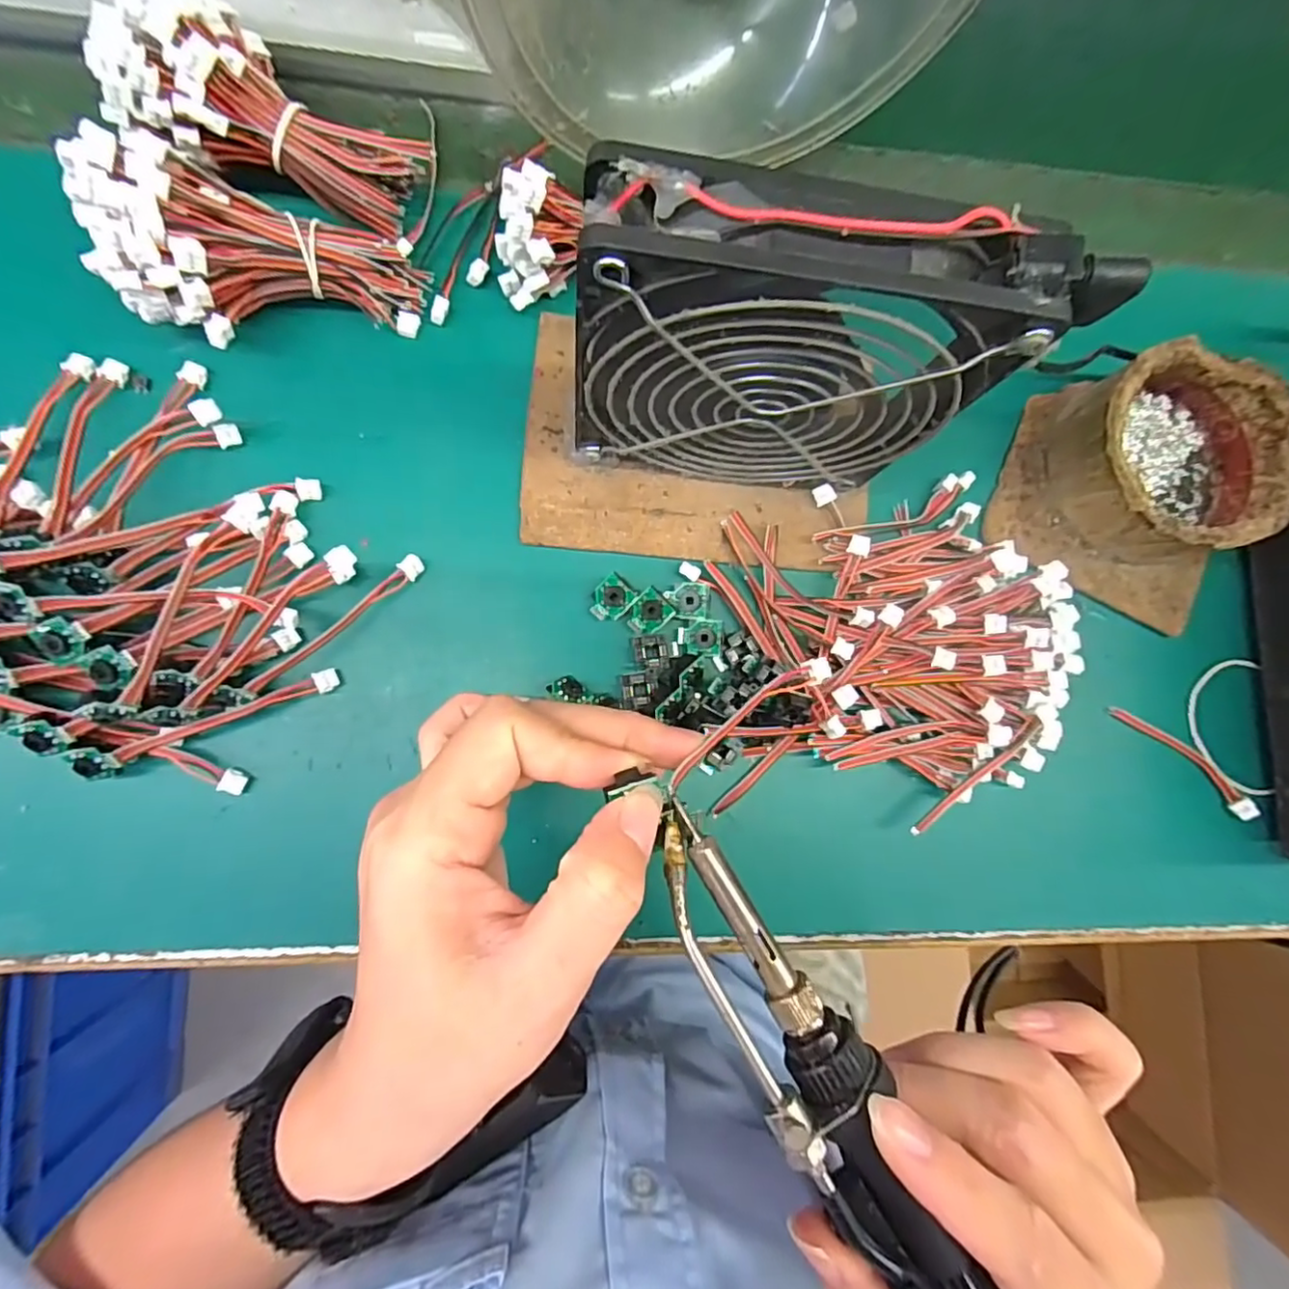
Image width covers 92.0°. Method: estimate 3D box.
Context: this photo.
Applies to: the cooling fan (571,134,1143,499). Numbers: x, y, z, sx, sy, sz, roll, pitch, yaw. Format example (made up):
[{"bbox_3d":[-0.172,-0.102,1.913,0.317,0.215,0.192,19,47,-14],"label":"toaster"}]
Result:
[{"bbox_3d":[0.040,-0.084,0.200,0.119,0.127,0.029,5,86,-6],"label":"cooling fan"}]

